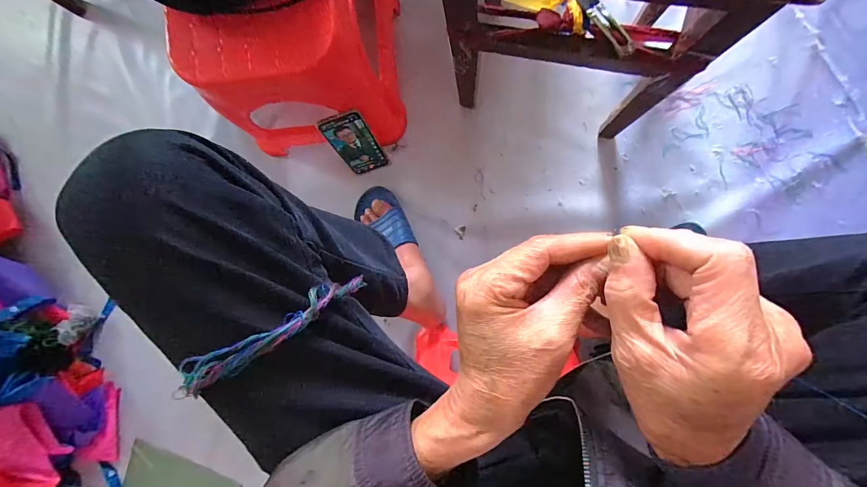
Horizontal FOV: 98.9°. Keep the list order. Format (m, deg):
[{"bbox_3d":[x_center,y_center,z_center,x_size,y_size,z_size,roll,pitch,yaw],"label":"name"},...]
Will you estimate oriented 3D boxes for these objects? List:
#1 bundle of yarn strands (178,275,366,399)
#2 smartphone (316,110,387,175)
[{"bbox_3d":[-0.118,0.063,0.296,0.159,0.043,0.025,-33,88,-31],"label":"bundle of yarn strands"},{"bbox_3d":[-0.140,-0.179,0.669,0.071,0.155,0.015,-17,66,9],"label":"smartphone"}]

